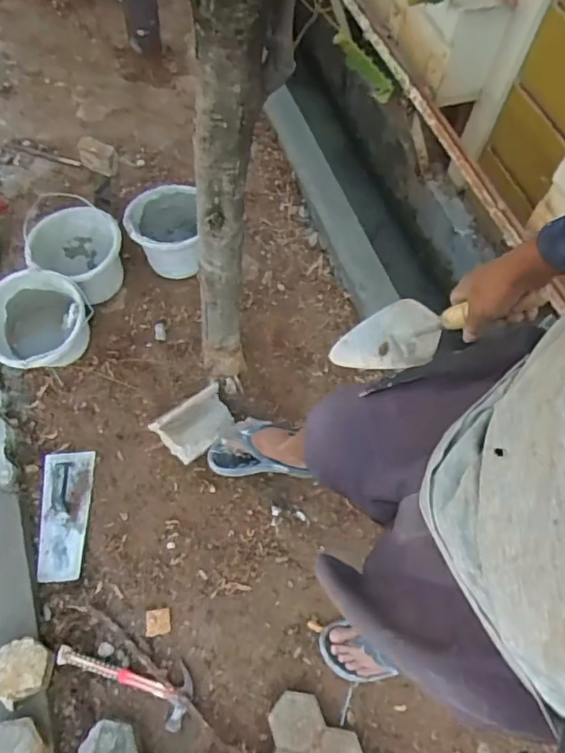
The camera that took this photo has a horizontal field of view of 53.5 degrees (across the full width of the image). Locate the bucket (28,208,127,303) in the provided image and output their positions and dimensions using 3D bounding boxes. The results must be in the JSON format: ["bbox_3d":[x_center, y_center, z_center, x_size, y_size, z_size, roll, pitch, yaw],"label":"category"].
[{"bbox_3d":[-0.544,-0.325,1.490,0.226,0.144,0.218,2,61,-3],"label":"bucket"}]

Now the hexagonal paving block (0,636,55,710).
[{"bbox_3d":[-0.498,0.562,1.075,0.110,0.068,0.104,-20,65,-14],"label":"hexagonal paving block"}]

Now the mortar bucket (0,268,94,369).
[{"bbox_3d":[-0.604,-0.119,1.407,0.250,0.209,0.228,1,61,-2],"label":"mortar bucket"}]

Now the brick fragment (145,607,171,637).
[{"bbox_3d":[-0.265,0.524,1.196,0.053,0.007,0.052,-9,62,-7],"label":"brick fragment"}]

